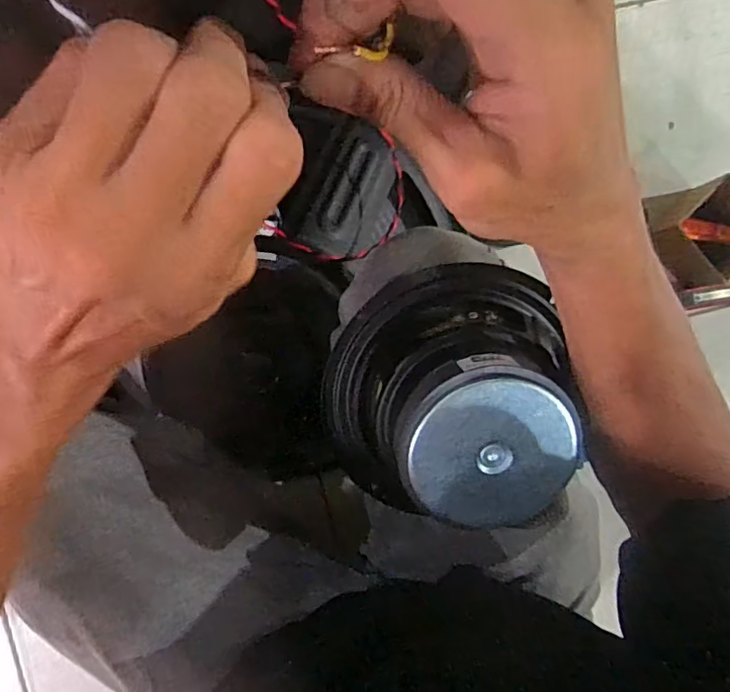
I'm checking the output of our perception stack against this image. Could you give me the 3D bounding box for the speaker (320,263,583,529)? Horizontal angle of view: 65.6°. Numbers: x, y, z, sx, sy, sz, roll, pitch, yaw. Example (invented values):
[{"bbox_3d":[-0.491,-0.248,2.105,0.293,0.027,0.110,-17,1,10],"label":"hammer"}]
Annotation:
[{"bbox_3d":[0.058,0.025,0.324,0.145,0.088,0.145,-1,108,-4],"label":"speaker"}]

